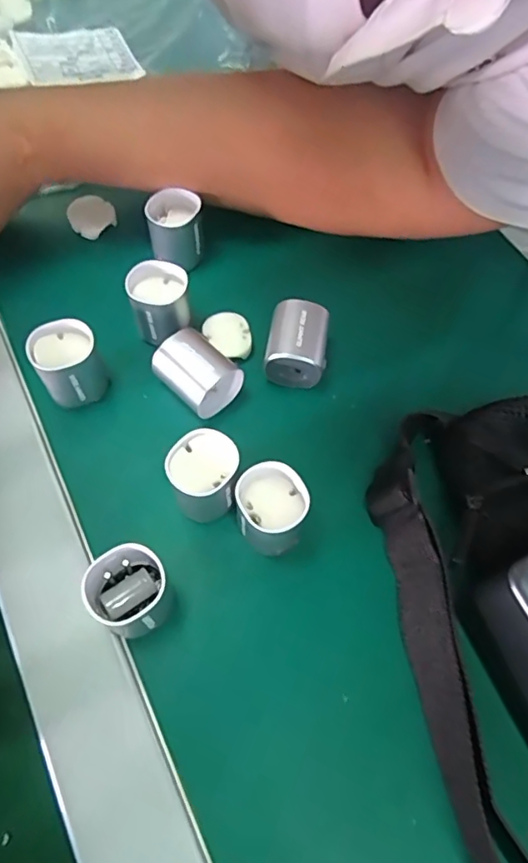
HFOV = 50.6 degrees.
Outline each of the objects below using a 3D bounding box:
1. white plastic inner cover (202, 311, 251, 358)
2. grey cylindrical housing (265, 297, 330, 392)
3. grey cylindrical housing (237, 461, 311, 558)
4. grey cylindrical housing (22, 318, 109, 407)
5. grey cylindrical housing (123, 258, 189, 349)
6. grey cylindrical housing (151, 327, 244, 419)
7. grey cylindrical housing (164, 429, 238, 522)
[{"bbox_3d":[-0.020,-0.051,0.300,0.023,0.006,0.028,-14,65,-10],"label":"white plastic inner cover"},{"bbox_3d":[0.017,-0.045,0.288,0.029,0.024,0.041,8,63,1],"label":"grey cylindrical housing"},{"bbox_3d":[0.003,0.035,0.244,0.030,0.035,0.032,1,63,-2],"label":"grey cylindrical housing"},{"bbox_3d":[-0.095,-0.032,0.276,0.030,0.035,0.029,1,63,-2],"label":"grey cylindrical housing"},{"bbox_3d":[-0.054,-0.067,0.293,0.031,0.033,0.029,1,63,-2],"label":"grey cylindrical housing"},{"bbox_3d":[-0.034,-0.028,0.279,0.036,0.028,0.031,41,68,16],"label":"grey cylindrical housing"},{"bbox_3d":[-0.026,0.020,0.250,0.030,0.037,0.027,-18,65,-12],"label":"grey cylindrical housing"}]

